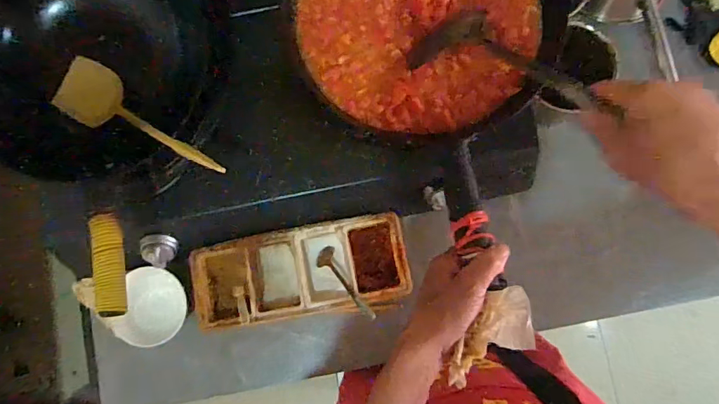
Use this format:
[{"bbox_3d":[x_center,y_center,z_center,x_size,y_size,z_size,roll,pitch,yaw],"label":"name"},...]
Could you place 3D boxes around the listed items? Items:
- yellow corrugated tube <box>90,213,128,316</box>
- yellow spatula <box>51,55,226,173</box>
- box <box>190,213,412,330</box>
[{"bbox_3d":[-0.291,0.071,0.542,0.030,0.026,0.118,-12,82,0],"label":"yellow corrugated tube"},{"bbox_3d":[-0.281,-0.103,0.597,0.268,0.042,0.082,28,83,19],"label":"yellow spatula"},{"bbox_3d":[-0.086,0.106,0.706,0.312,0.061,0.134,-8,82,1],"label":"box"}]

